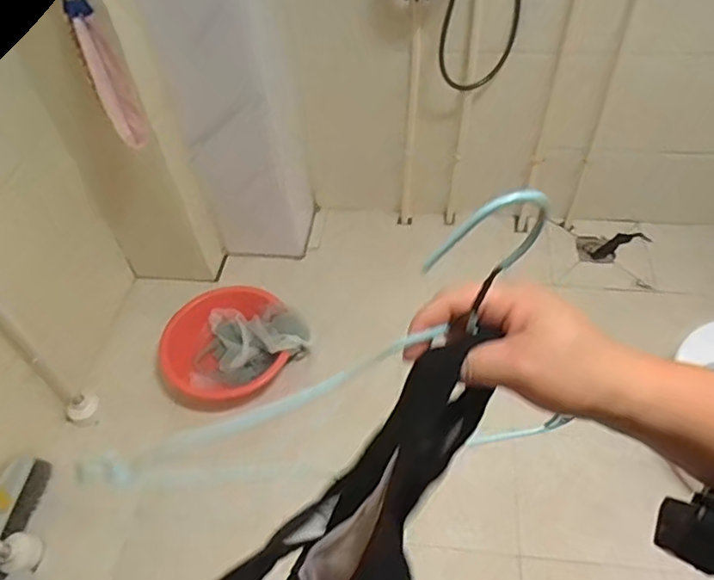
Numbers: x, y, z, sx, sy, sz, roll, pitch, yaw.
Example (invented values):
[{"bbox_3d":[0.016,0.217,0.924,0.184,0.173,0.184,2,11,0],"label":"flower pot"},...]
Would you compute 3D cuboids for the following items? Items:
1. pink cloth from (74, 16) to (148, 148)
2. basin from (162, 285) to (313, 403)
[{"bbox_3d":[-0.521,-0.428,1.225,0.073,0.267,0.032,-16,51,-9],"label":"pink cloth"},{"bbox_3d":[-0.348,0.135,1.569,0.372,0.106,0.310,-28,54,-18],"label":"basin"}]

